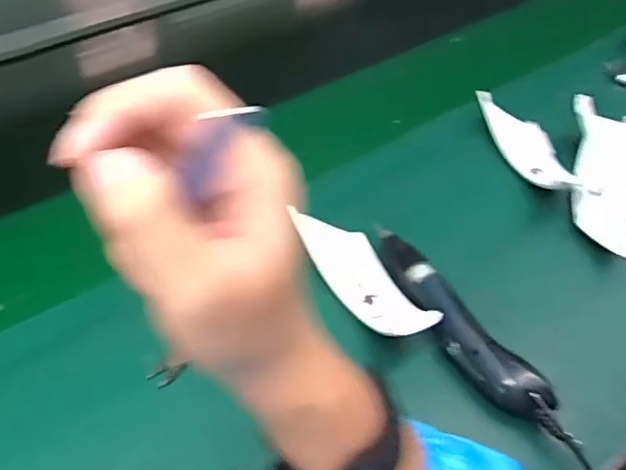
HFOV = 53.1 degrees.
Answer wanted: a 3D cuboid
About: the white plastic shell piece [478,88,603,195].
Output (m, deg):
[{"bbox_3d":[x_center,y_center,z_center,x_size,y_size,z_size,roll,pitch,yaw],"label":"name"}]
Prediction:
[{"bbox_3d":[0.247,-0.100,0.733,0.065,0.035,0.176,-25,56,-24],"label":"white plastic shell piece"}]

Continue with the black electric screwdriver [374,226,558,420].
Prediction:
[{"bbox_3d":[0.122,0.073,0.552,0.039,0.031,0.212,-25,56,-24],"label":"black electric screwdriver"}]

